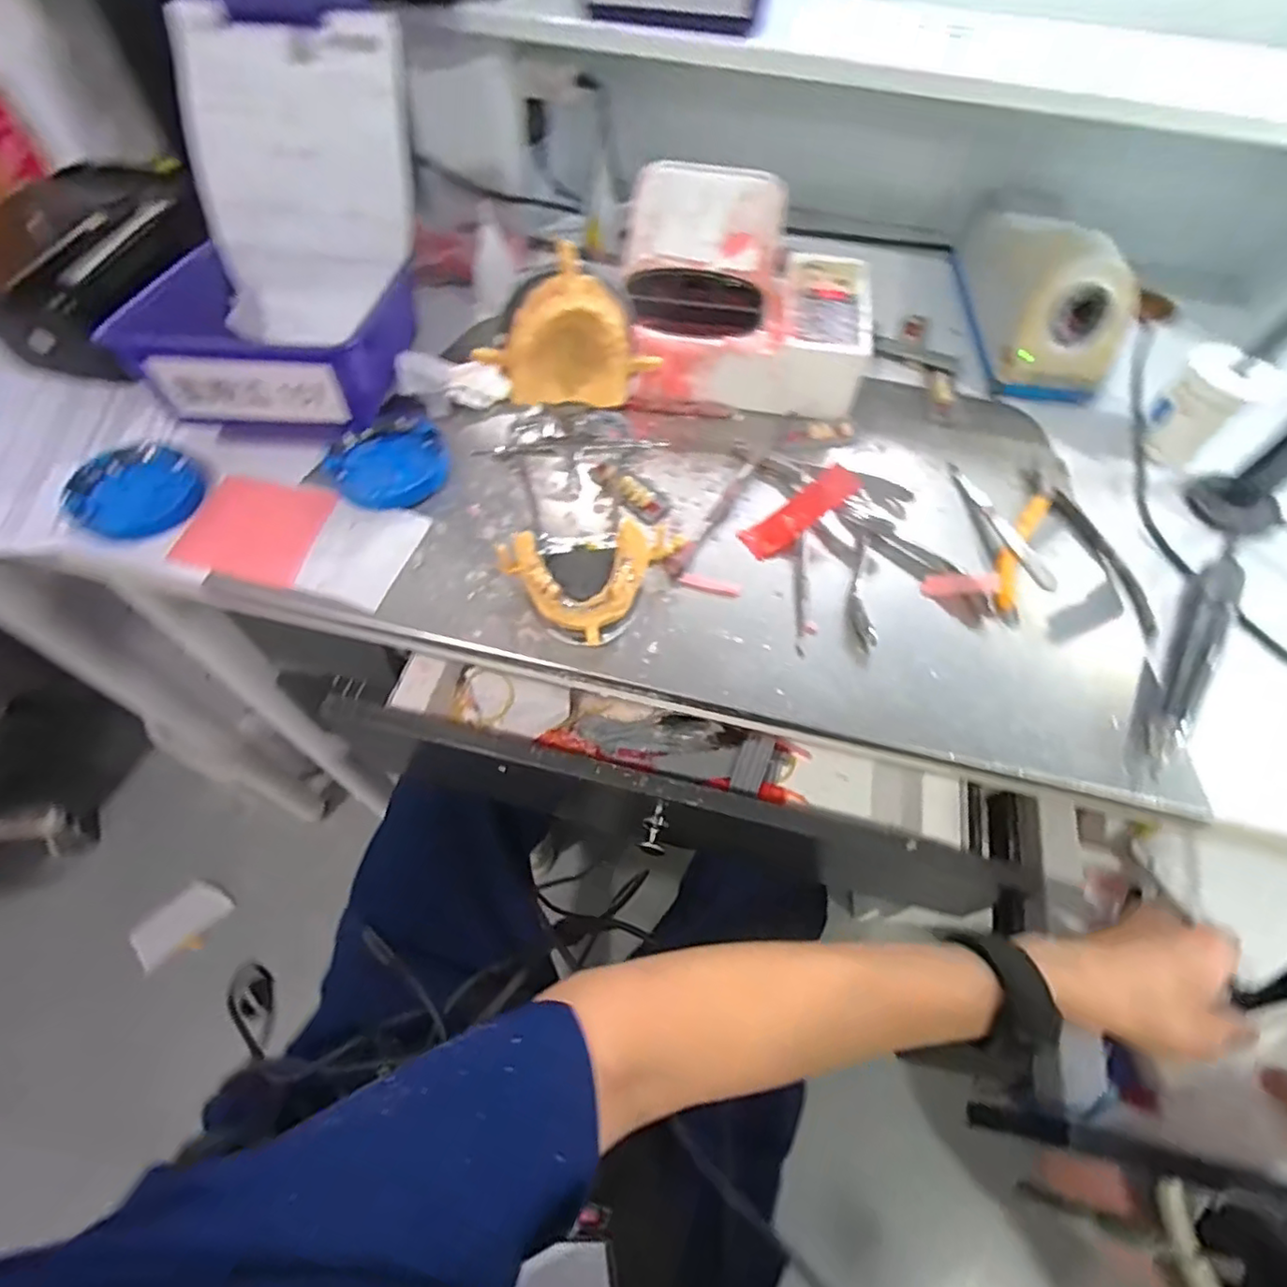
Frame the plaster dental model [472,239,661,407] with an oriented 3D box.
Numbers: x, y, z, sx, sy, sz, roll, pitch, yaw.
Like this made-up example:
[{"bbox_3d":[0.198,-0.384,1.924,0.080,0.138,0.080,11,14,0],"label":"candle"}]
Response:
[{"bbox_3d":[-0.036,-0.149,0.304,0.086,0.064,0.032,-6,59,-7],"label":"plaster dental model"}]

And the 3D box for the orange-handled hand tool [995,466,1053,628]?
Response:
[{"bbox_3d":[0.256,-0.070,0.421,0.024,0.006,0.140,25,61,12],"label":"orange-handled hand tool"}]

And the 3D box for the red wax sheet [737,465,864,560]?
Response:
[{"bbox_3d":[0.104,-0.087,0.412,0.084,0.009,0.026,-37,65,-1],"label":"red wax sheet"}]

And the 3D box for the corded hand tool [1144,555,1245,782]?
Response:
[{"bbox_3d":[0.329,0.006,0.373,0.022,0.020,0.176,32,62,15],"label":"corded hand tool"}]

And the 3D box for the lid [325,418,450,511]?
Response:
[{"bbox_3d":[-0.170,-0.119,0.424,0.076,0.014,0.063,-21,62,-15],"label":"lid"}]

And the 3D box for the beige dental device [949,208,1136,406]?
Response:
[{"bbox_3d":[0.326,-0.306,0.520,0.092,0.089,0.201,3,59,-1],"label":"beige dental device"}]

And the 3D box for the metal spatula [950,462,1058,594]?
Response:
[{"bbox_3d":[0.244,-0.083,0.428,0.016,0.005,0.119,-11,60,-9],"label":"metal spatula"}]

